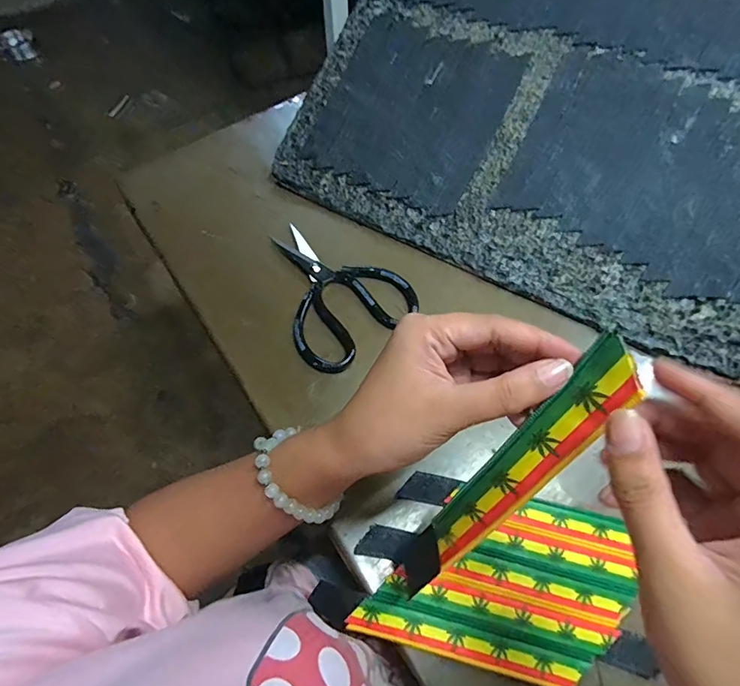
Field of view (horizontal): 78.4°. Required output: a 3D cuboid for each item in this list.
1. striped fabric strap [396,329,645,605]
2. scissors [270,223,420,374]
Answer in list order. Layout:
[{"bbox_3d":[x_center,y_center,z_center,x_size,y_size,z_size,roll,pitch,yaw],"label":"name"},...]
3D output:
[{"bbox_3d":[0.067,0.081,0.245,0.026,0.210,0.009,41,38,19],"label":"striped fabric strap"},{"bbox_3d":[-0.046,-0.058,0.483,0.134,0.013,0.167,-39,69,-17],"label":"scissors"}]

